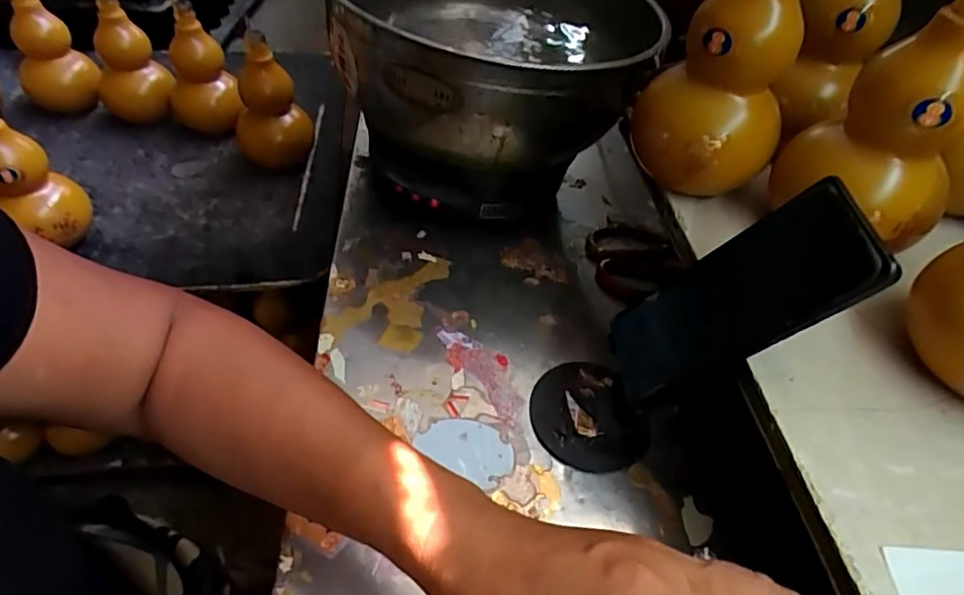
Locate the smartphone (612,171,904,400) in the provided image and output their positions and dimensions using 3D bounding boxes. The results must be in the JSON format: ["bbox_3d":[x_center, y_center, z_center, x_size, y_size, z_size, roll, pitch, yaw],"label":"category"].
[{"bbox_3d":[0.145,0.003,0.341,0.005,0.163,0.076,27,43,-28],"label":"smartphone"}]

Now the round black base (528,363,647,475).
[{"bbox_3d":[0.080,0.089,0.437,0.080,0.009,0.091,-14,50,-19],"label":"round black base"}]

